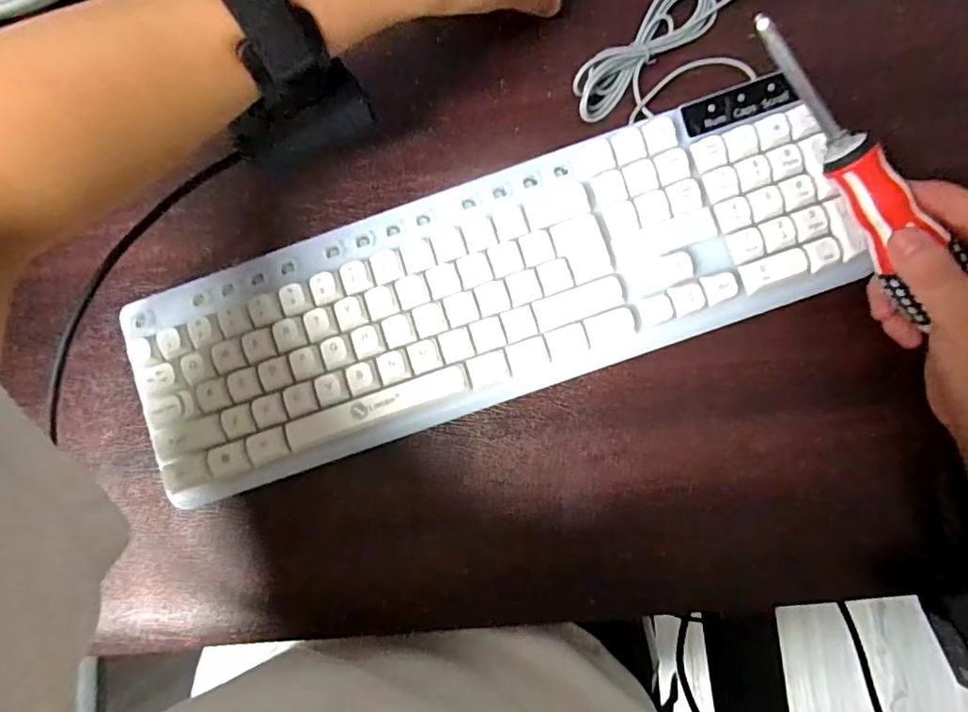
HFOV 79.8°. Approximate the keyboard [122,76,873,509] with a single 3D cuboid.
[{"bbox_3d":[0.001,-0.038,0.339,0.406,0.029,0.128,-19,81,2],"label":"keyboard"}]

